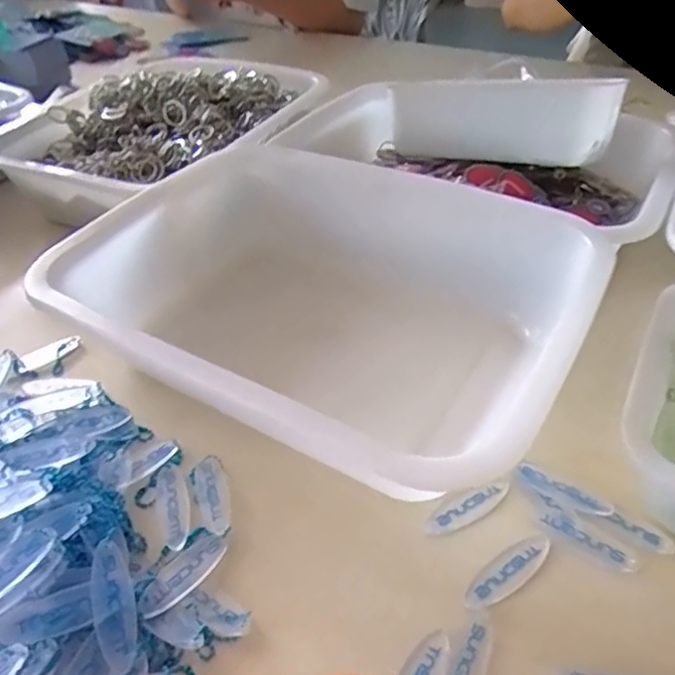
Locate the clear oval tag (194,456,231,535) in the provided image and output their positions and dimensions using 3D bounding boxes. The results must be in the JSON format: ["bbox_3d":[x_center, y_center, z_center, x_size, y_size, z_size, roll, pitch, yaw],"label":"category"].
[{"bbox_3d":[-0.072,0.089,0.339,0.018,0.005,0.053,-17,43,-13],"label":"clear oval tag"}]

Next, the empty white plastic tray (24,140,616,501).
[{"bbox_3d":[0.000,-0.034,0.418,0.335,0.075,0.248,25,50,29],"label":"empty white plastic tray"}]

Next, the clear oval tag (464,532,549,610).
[{"bbox_3d":[0.087,0.118,0.301,0.057,0.004,0.017,-30,48,-26],"label":"clear oval tag"}]

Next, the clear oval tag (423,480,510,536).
[{"bbox_3d":[0.073,0.095,0.332,0.056,0.005,0.015,-23,45,-20],"label":"clear oval tag"}]

